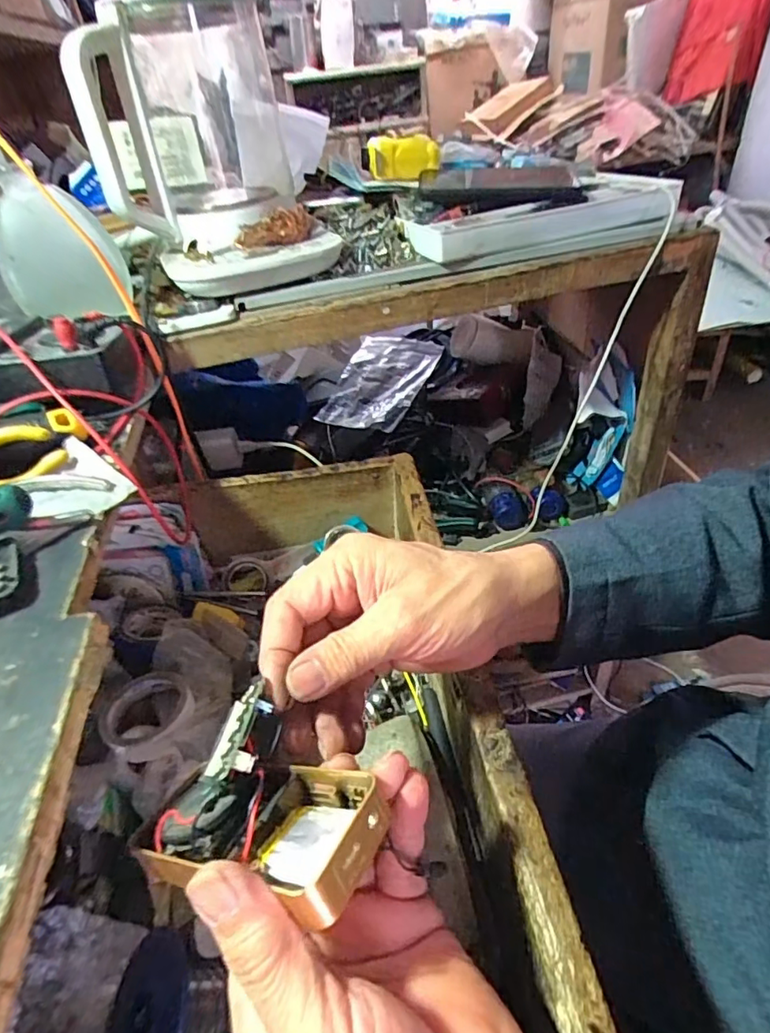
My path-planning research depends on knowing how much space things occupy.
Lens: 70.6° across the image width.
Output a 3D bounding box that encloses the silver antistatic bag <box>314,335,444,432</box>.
[{"bbox_3d":[-0.006,-0.219,0.882,0.136,0.015,0.204,17,64,16],"label":"silver antistatic bag"}]

